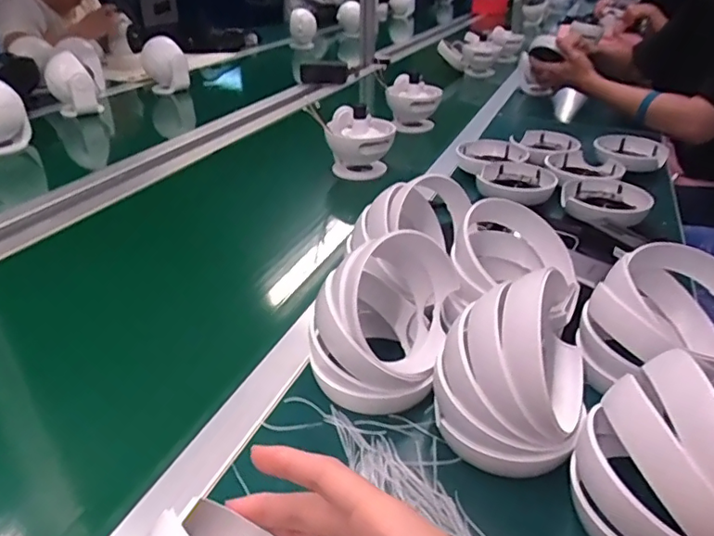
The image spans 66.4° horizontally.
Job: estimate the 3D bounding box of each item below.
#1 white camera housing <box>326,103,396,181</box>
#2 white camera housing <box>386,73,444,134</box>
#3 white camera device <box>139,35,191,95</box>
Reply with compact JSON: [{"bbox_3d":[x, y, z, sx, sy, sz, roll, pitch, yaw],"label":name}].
[{"bbox_3d":[0.006,-0.209,0.917,0.107,0.094,0.107,-1,32,-1],"label":"white camera housing"},{"bbox_3d":[0.121,-0.346,1.153,0.110,0.102,0.082,2,32,3],"label":"white camera housing"},{"bbox_3d":[-0.511,-0.535,1.448,0.100,0.129,0.090,-18,36,-26],"label":"white camera device"}]

